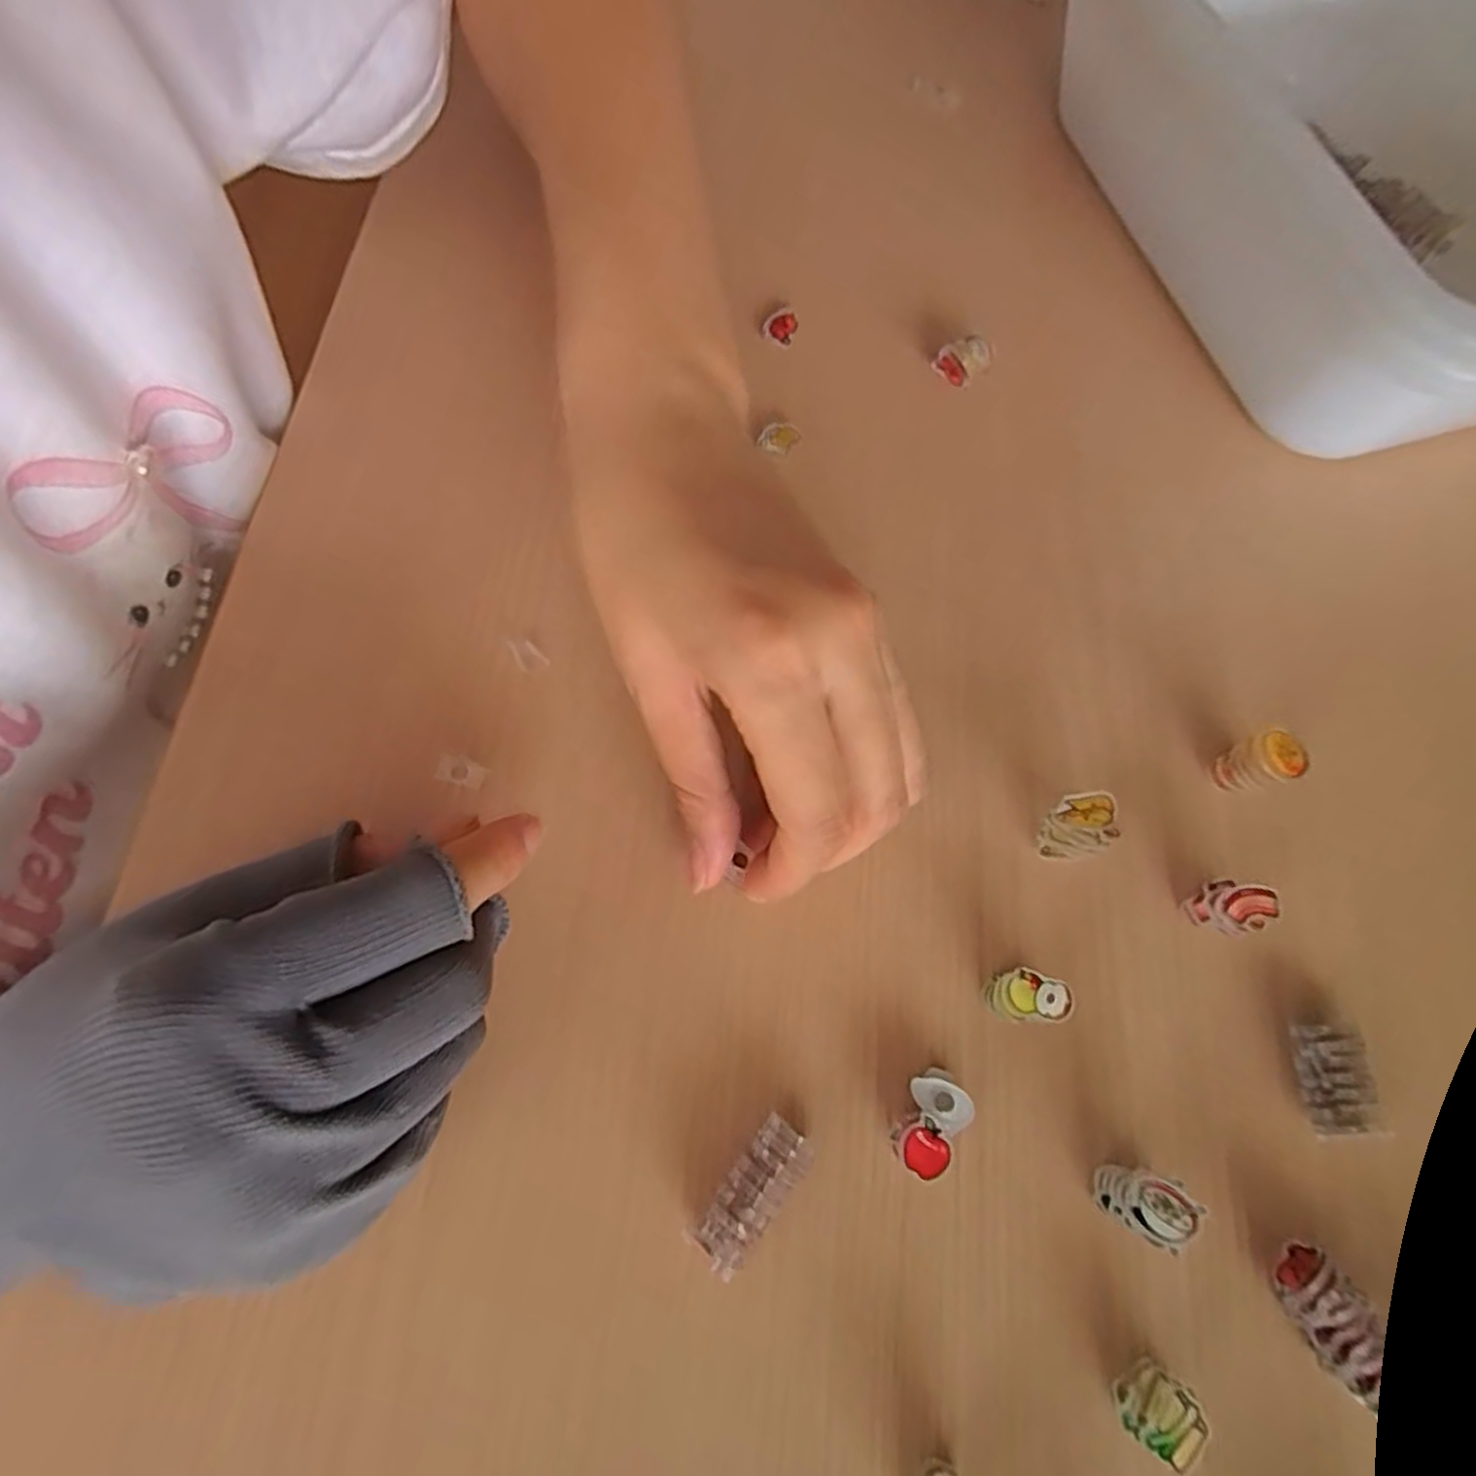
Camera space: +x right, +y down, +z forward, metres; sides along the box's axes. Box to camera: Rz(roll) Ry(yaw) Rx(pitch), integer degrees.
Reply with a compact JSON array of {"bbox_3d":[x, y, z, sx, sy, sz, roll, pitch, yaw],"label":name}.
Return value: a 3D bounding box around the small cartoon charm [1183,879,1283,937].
[{"bbox_3d":[0.132,0.046,0.210,0.015,0.019,0.011,15,70,5],"label":"small cartoon charm"}]

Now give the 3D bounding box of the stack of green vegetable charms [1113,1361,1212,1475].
[{"bbox_3d":[0.094,0.150,0.174,0.012,0.015,0.015,35,73,11],"label":"stack of green vegetable charms"}]

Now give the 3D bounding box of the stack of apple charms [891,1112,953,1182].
[{"bbox_3d":[0.044,0.099,0.191,0.013,0.013,0.012,38,74,12],"label":"stack of apple charms"}]

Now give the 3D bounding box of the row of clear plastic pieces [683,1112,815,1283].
[{"bbox_3d":[0.003,0.109,0.187,0.014,0.015,0.033,38,74,12],"label":"row of clear plastic pieces"}]

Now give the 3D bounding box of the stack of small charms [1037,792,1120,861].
[{"bbox_3d":[0.093,0.025,0.215,0.016,0.023,0.016,-29,73,-11],"label":"stack of small charms"}]

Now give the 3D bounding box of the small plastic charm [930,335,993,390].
[{"bbox_3d":[0.079,-0.133,0.275,0.012,0.014,0.016,-38,75,-13],"label":"small plastic charm"}]

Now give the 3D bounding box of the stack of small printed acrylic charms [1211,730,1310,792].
[{"bbox_3d":[0.146,0.008,0.221,0.011,0.026,0.014,-19,71,-8],"label":"stack of small printed acrylic charms"}]

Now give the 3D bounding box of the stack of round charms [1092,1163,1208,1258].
[{"bbox_3d":[0.096,0.110,0.184,0.015,0.022,0.014,17,71,5],"label":"stack of round charms"}]

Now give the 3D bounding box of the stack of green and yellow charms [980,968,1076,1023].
[{"bbox_3d":[0.074,0.067,0.202,0.018,0.019,0.012,0,70,-1],"label":"stack of green and yellow charms"}]

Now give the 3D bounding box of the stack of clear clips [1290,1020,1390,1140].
[{"bbox_3d":[0.153,0.088,0.200,0.015,0.009,0.027,-5,70,-3],"label":"stack of clear clips"}]

